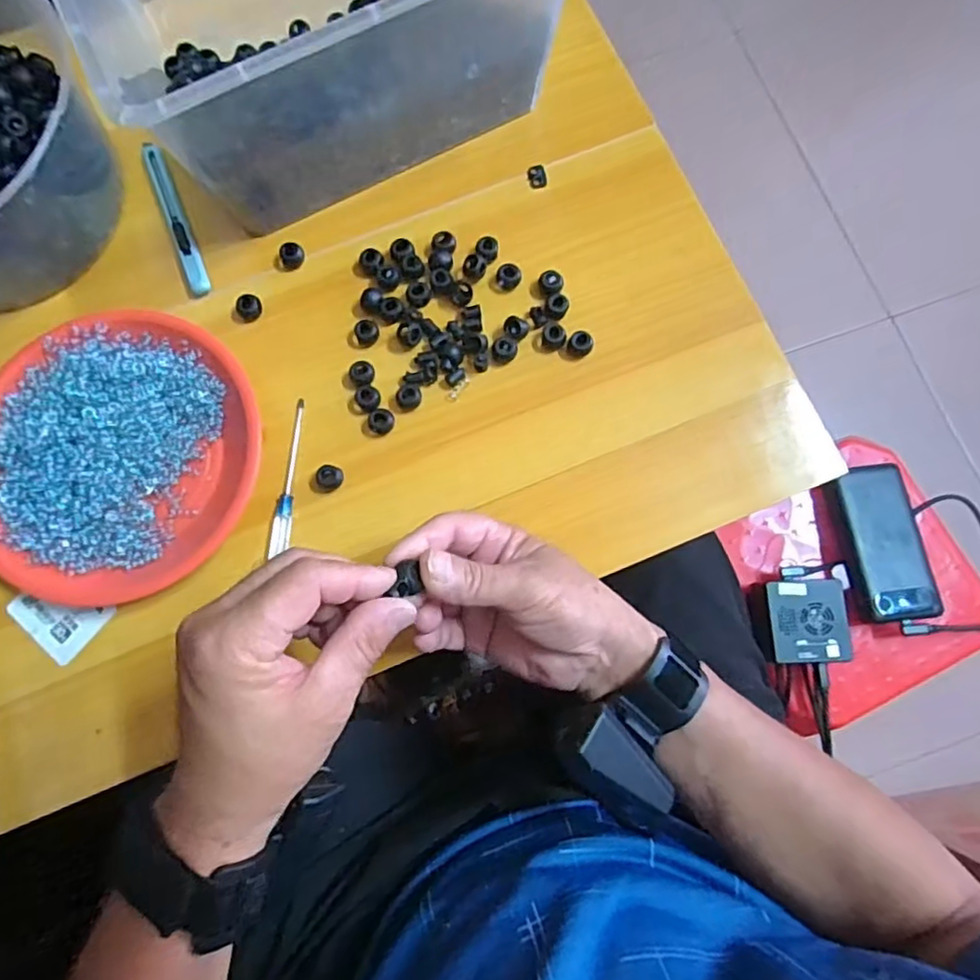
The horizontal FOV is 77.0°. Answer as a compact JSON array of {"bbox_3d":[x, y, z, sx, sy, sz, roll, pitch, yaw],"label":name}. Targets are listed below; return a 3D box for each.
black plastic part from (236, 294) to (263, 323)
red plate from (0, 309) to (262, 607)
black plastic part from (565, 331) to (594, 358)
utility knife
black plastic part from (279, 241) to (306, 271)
[{"bbox_3d":[-0.176,-0.134,0.450,0.017,0.012,0.018,0,77,1],"label":"black plastic part"},{"bbox_3d":[-0.255,-0.028,0.422,0.193,0.032,0.194,0,77,1],"label":"red plate"},{"bbox_3d":[0.064,-0.104,0.435,0.018,0.015,0.015,6,78,3],"label":"black plastic part"},{"bbox_3d":[-0.238,-0.206,0.466,0.015,0.012,0.132,-23,78,-4],"label":"utility knife"},{"bbox_3d":[-0.148,-0.175,0.458,0.019,0.012,0.017,-33,79,-6],"label":"black plastic part"}]

